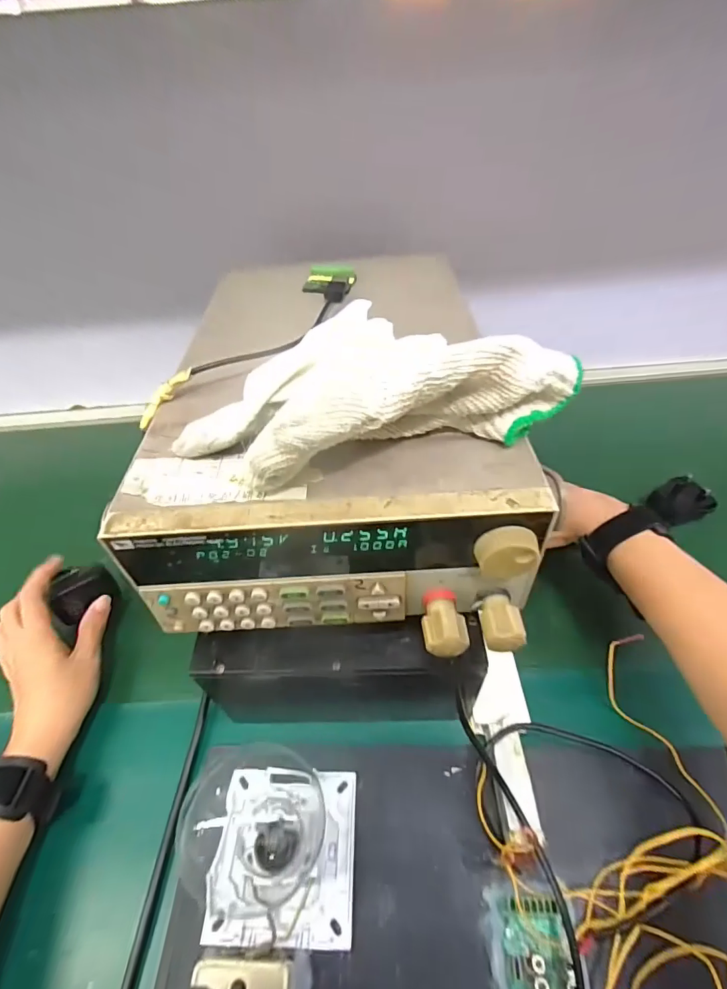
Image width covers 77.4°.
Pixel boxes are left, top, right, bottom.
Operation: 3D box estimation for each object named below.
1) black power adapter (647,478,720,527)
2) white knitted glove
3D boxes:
[{"bbox_3d":[0.322,0.007,0.463,0.050,0.038,0.037,-14,47,-11],"label":"black power adapter"},{"bbox_3d":[0.005,-0.049,0.228,0.197,0.059,0.074,-16,48,-13],"label":"white knitted glove"}]

